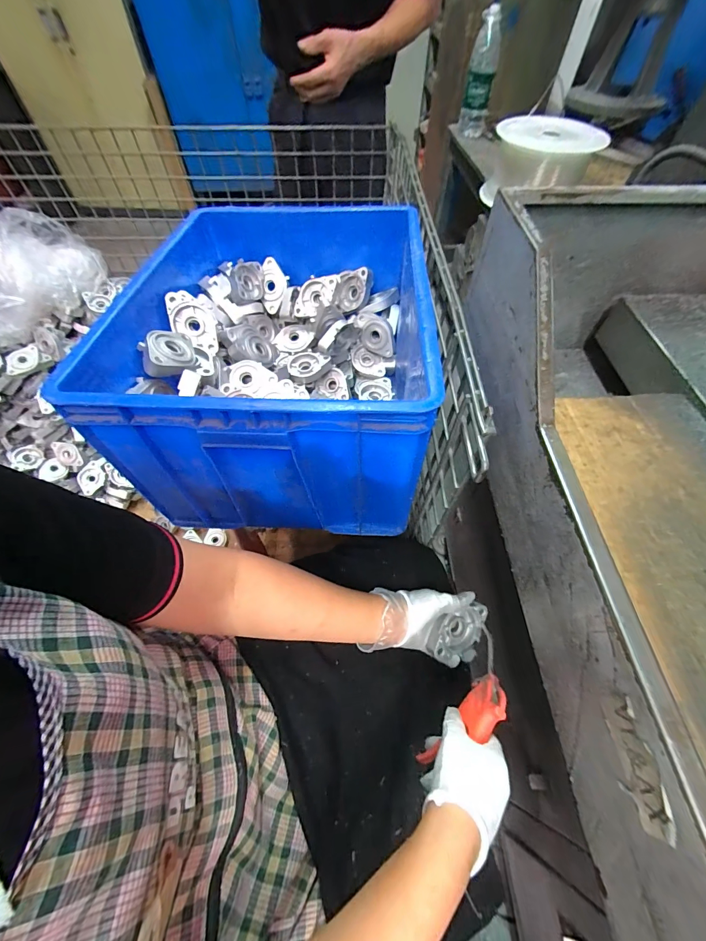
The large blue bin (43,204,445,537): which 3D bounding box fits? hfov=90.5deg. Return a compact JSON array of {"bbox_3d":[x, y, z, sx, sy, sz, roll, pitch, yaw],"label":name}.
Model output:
[{"bbox_3d":[-0.100,-0.205,0.590,0.412,0.270,0.539,5,58,3],"label":"large blue bin"}]

